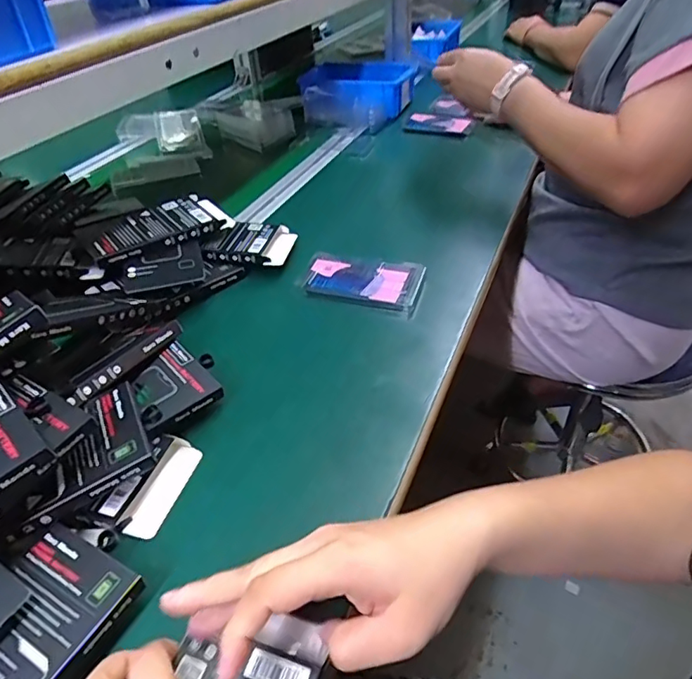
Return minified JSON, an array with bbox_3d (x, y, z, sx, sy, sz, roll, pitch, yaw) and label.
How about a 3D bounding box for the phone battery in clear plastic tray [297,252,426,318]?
[{"bbox_3d":[0.017,-0.063,0.561,0.124,0.012,0.078,9,42,16],"label":"phone battery in clear plastic tray"}]

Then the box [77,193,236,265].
[{"bbox_3d":[-0.208,-0.125,0.580,0.152,0.015,0.081,-28,45,-25],"label":"box"}]

